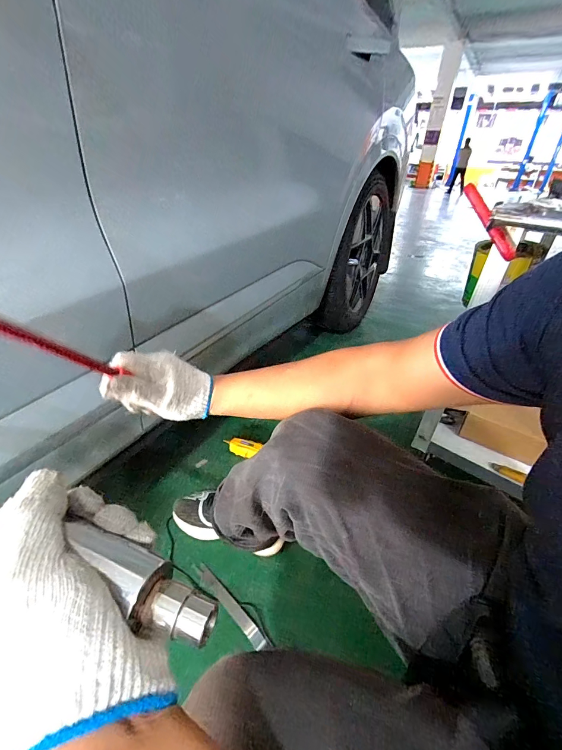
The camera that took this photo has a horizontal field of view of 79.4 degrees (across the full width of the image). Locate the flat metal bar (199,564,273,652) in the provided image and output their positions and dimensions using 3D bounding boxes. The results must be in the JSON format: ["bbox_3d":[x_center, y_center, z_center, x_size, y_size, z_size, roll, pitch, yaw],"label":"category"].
[{"bbox_3d":[-0.101,0.455,0.667,0.201,0.007,0.025,28,40,35],"label":"flat metal bar"}]

